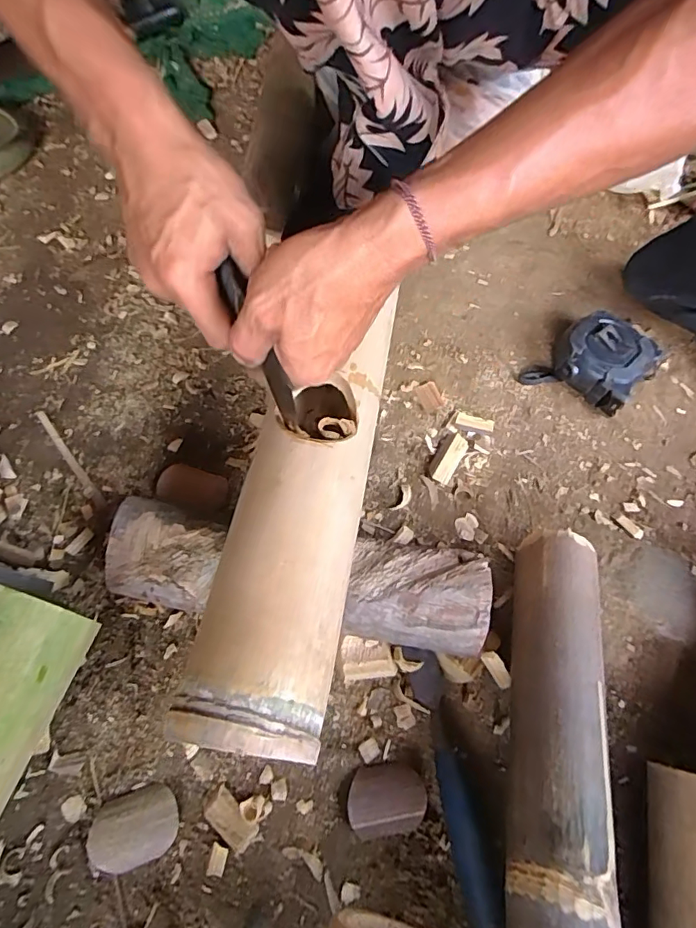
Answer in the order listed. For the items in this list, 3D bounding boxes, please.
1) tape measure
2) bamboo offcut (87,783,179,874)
[{"bbox_3d":[0.234,-0.097,0.480,0.089,0.043,0.098,39,71,13],"label":"tape measure"},{"bbox_3d":[-0.142,0.242,0.334,0.055,0.010,0.042,-17,68,-9],"label":"bamboo offcut"}]

